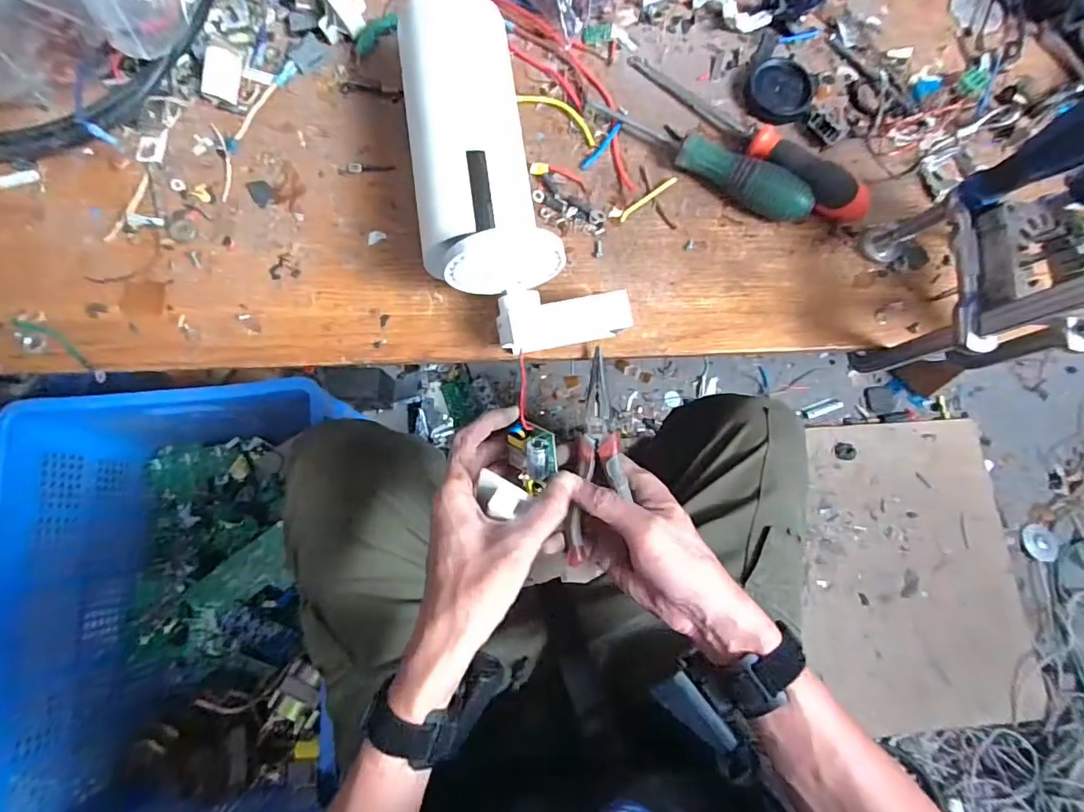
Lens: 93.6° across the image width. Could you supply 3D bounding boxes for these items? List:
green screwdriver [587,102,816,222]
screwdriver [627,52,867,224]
[{"bbox_3d":[0.123,-0.197,0.400,0.189,0.035,0.030,32,78,4],"label":"green screwdriver"},{"bbox_3d":[0.161,-0.220,0.412,0.037,0.033,0.223,-43,74,-7],"label":"screwdriver"}]

